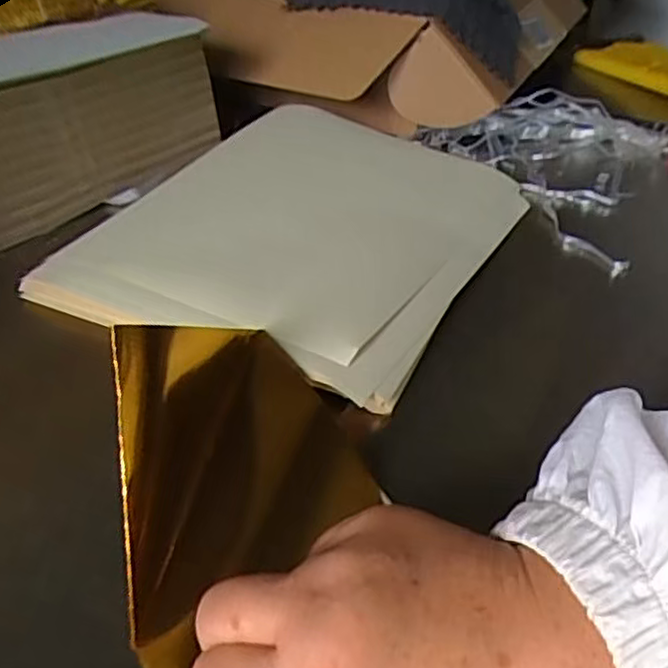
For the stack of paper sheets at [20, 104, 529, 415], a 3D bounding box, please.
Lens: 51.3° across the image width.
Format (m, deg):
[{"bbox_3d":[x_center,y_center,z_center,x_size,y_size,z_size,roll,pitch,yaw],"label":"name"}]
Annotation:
[{"bbox_3d":[-0.016,-0.071,0.418,0.203,0.037,0.247,19,42,22],"label":"stack of paper sheets"}]

